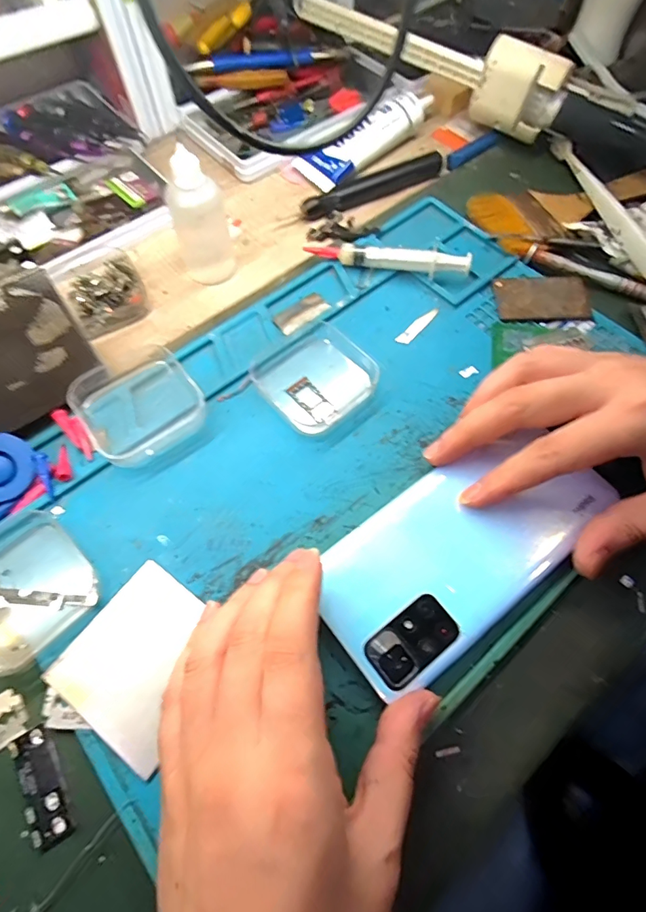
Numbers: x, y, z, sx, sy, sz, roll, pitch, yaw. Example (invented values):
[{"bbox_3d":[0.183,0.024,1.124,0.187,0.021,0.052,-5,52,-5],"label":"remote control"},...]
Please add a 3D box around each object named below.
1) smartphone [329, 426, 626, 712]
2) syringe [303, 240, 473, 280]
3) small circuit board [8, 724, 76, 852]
[{"bbox_3d":[0.070,0.043,0.235,0.154,0.012,0.075,-35,70,-16],"label":"smartphone"},{"bbox_3d":[0.044,-0.135,0.316,0.110,0.017,0.013,7,65,3],"label":"syringe"},{"bbox_3d":[-0.119,0.139,0.193,0.015,0.004,0.044,-28,68,-13],"label":"small circuit board"}]

